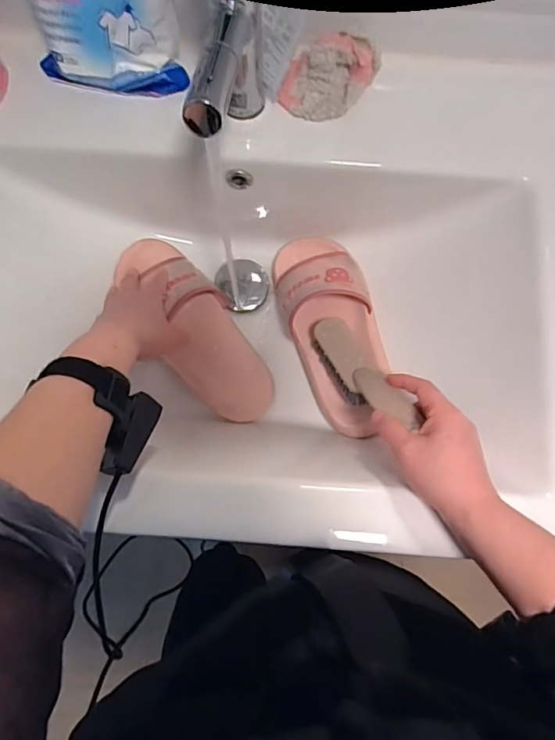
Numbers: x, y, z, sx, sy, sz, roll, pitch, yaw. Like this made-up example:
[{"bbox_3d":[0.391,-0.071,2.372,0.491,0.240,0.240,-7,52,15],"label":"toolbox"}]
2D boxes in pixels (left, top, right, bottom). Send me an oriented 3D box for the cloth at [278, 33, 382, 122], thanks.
[{"bbox_3d":[0.055,-0.294,0.492,0.105,0.041,0.067,-8,77,-2],"label":"cloth"}]

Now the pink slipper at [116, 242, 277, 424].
[{"bbox_3d":[-0.096,-0.054,0.590,0.097,0.077,0.257,-32,83,-7],"label":"pink slipper"}]

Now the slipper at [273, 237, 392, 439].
[{"bbox_3d":[0.061,-0.048,0.573,0.107,0.085,0.259,-11,77,-2],"label":"slipper"}]

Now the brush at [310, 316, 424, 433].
[{"bbox_3d":[0.085,0.006,0.503,0.044,0.038,0.169,-32,45,-7],"label":"brush"}]

